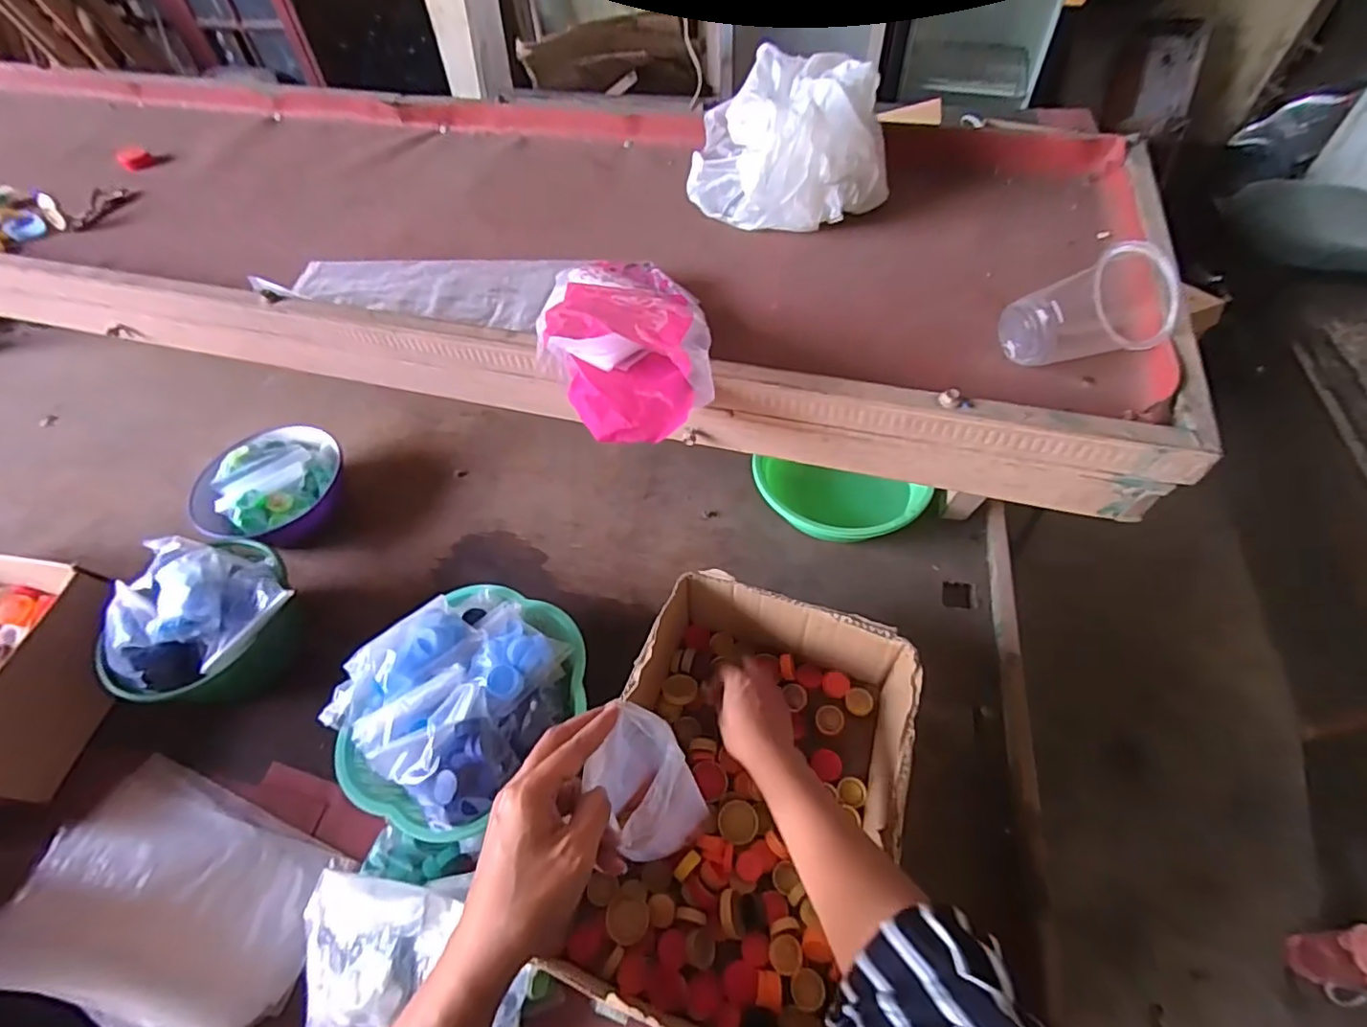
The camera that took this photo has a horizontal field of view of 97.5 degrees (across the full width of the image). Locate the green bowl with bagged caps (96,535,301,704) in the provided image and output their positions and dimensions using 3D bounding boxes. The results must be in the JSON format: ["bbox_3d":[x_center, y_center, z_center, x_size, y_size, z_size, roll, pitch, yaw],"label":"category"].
[{"bbox_3d":[-0.575,0.126,0.721,0.190,0.147,0.188,-1,53,1],"label":"green bowl with bagged caps"}]

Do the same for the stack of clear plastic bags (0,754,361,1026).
[{"bbox_3d":[-0.507,0.381,0.581,0.314,0.059,0.197,17,55,14],"label":"stack of clear plastic bags"}]

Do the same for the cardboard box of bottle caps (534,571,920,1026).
[{"bbox_3d":[0.057,0.269,0.580,0.268,0.120,0.378,14,55,12],"label":"cardboard box of bottle caps"}]

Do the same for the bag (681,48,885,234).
[{"bbox_3d":[0.093,-0.342,0.554,0.174,0.099,0.178,-5,53,-2],"label":"bag"}]

